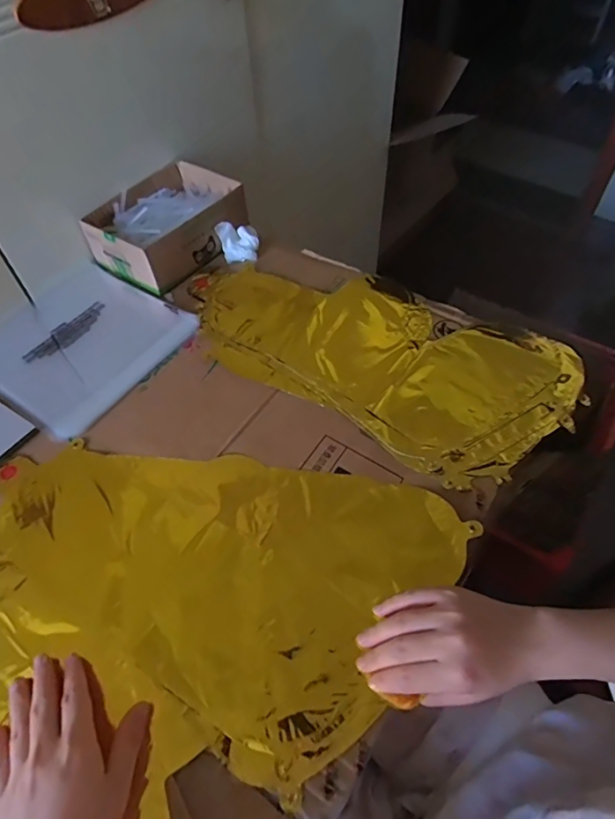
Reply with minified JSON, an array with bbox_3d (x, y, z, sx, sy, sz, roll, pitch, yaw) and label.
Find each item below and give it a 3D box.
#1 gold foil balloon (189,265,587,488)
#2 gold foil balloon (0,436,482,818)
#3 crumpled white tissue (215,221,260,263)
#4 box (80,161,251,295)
[{"bbox_3d":[0.073,-0.076,0.580,0.442,0.026,0.224,27,59,20],"label":"gold foil balloon"},{"bbox_3d":[-0.114,0.148,0.431,0.372,0.019,0.387,31,60,22],"label":"gold foil balloon"},{"bbox_3d":[-0.092,-0.227,0.672,0.055,0.038,0.048,-14,54,-9],"label":"crumpled white tissue"},{"bbox_3d":[-0.191,-0.254,0.678,0.160,0.066,0.196,35,62,24],"label":"box"}]

